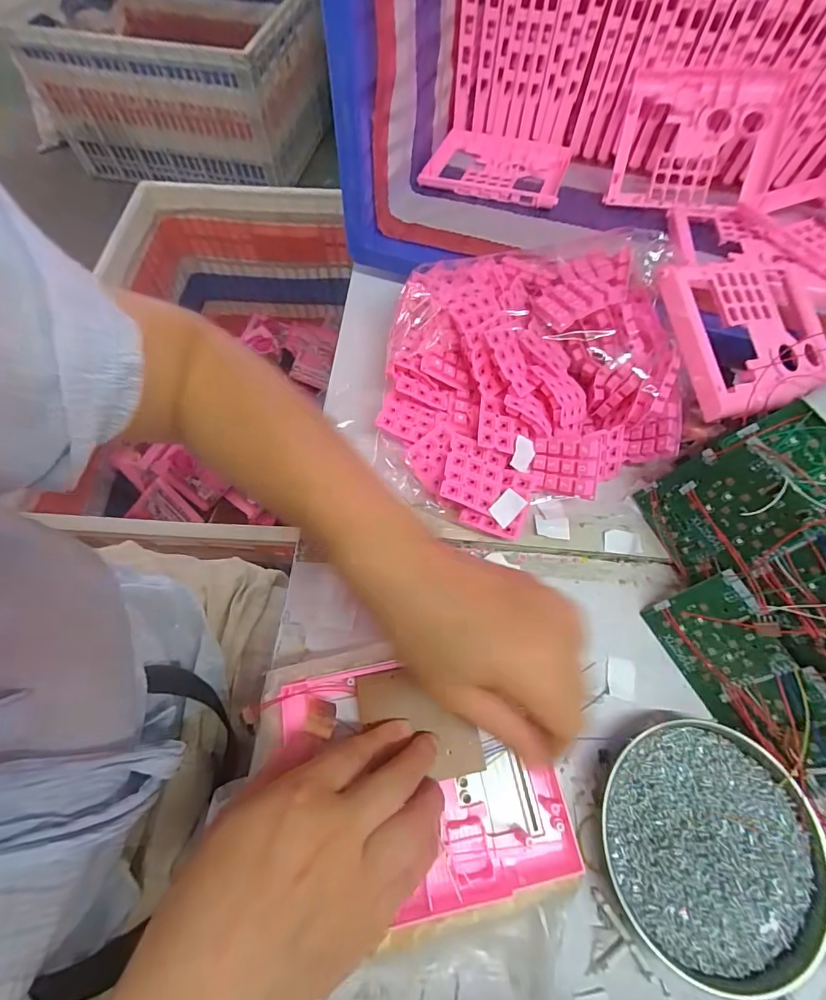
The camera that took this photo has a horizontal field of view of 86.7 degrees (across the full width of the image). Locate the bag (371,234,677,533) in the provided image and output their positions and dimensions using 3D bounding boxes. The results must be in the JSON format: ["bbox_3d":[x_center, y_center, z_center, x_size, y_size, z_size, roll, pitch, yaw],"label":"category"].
[{"bbox_3d":[0.097,-0.103,0.376,0.246,0.080,0.257,1,65,0],"label":"bag"}]

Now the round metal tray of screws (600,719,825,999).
[{"bbox_3d":[0.189,0.220,0.279,0.132,0.020,0.130,0,65,0],"label":"round metal tray of screws"}]

